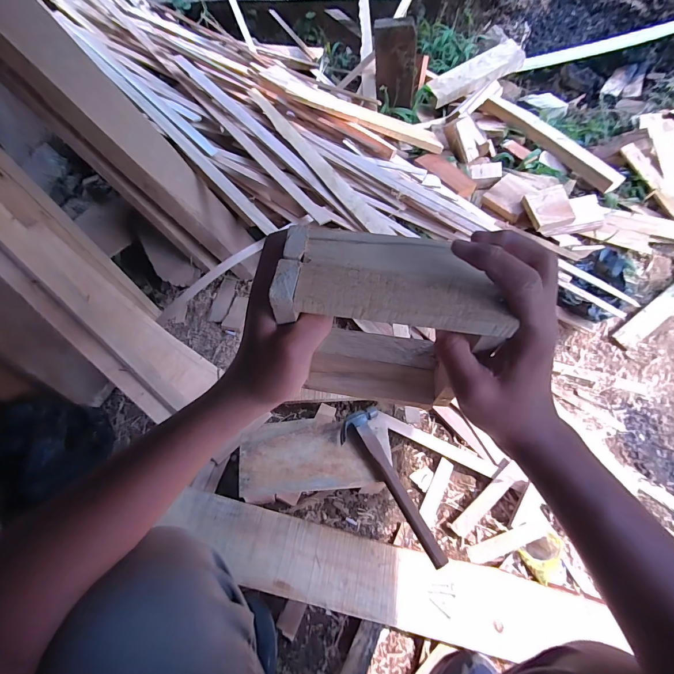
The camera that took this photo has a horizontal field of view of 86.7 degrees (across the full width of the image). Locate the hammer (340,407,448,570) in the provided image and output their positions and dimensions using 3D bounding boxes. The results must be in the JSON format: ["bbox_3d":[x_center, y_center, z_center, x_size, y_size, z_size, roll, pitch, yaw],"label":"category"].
[{"bbox_3d":[0.088,0.254,0.619,0.085,0.039,0.278,-19,52,-14],"label":"hammer"}]

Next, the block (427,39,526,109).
[{"bbox_3d":[0.495,-0.940,1.275,0.348,0.073,0.101,-27,53,1],"label":"block"}]

